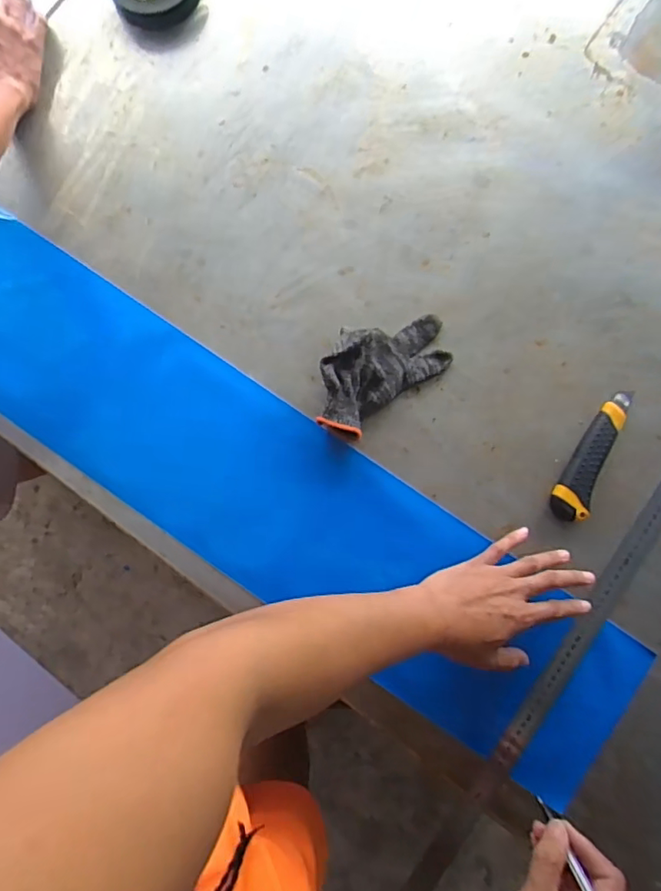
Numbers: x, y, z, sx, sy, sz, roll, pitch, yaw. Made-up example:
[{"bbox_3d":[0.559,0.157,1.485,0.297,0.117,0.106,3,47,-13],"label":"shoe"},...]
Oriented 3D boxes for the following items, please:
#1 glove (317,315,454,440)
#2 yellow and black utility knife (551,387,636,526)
[{"bbox_3d":[0.051,-0.091,0.607,0.177,0.036,0.103,-39,86,-2],"label":"glove"},{"bbox_3d":[0.288,0.010,0.602,0.037,0.019,0.154,25,86,3],"label":"yellow and black utility knife"}]

